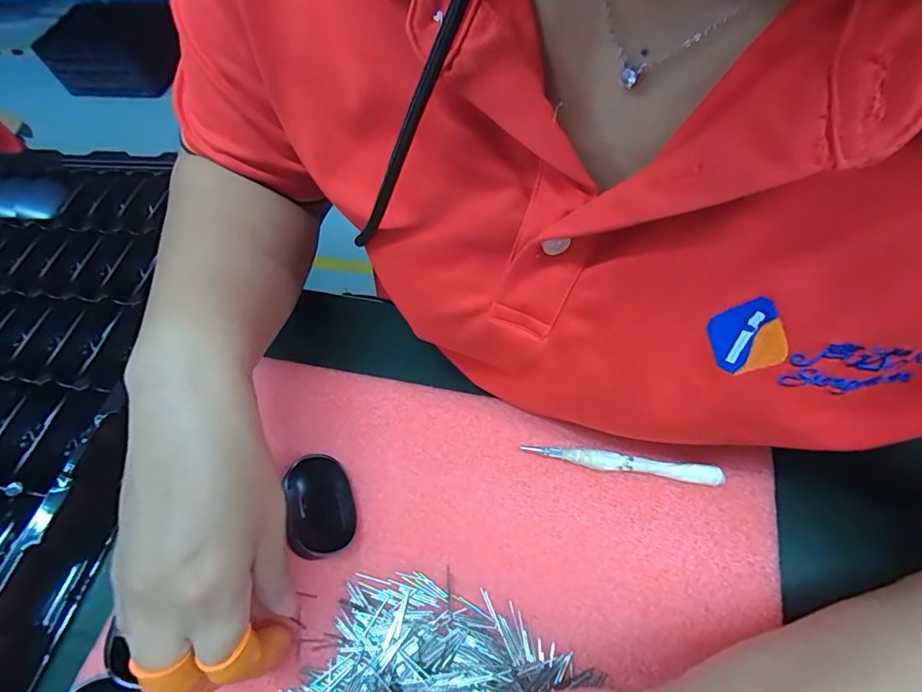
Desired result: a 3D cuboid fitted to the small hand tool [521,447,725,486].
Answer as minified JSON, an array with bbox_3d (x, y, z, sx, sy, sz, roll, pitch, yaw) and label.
[{"bbox_3d":[0.091,0.067,0.274,0.106,0.013,0.010,5,60,11],"label":"small hand tool"}]

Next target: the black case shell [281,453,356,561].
[{"bbox_3d":[-0.081,0.093,0.276,0.032,0.022,0.057,-16,58,-1],"label":"black case shell"}]

